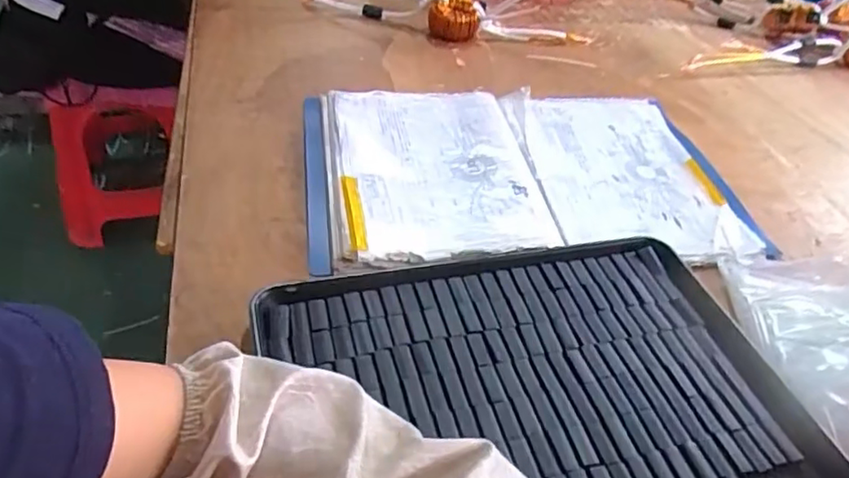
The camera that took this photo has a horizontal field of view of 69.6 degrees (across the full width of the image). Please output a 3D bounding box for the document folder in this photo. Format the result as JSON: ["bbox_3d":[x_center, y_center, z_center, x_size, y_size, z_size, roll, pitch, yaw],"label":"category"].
[{"bbox_3d":[0.107,-0.081,0.694,0.471,0.034,0.309,-1,42,-11],"label":"document folder"}]

